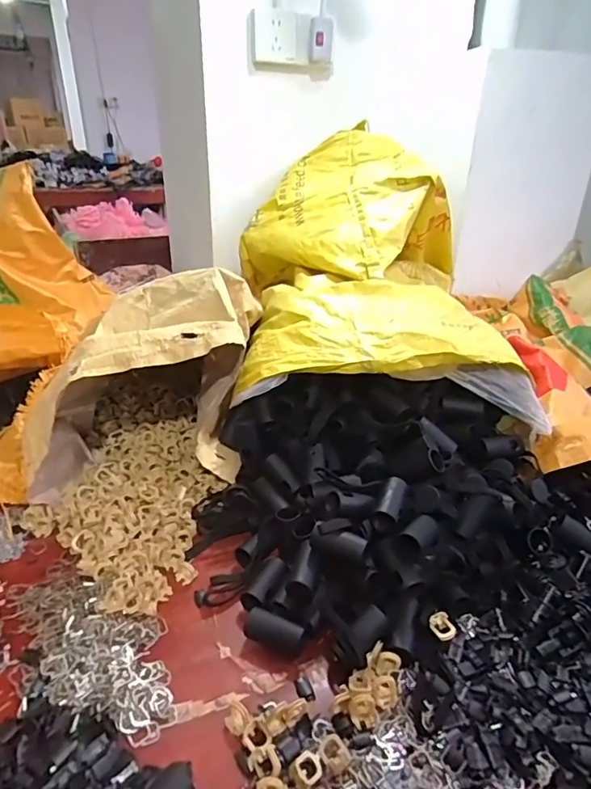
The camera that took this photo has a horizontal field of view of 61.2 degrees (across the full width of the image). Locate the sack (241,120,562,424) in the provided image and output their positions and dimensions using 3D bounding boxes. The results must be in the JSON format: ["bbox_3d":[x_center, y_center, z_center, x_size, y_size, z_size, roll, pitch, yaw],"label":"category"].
[{"bbox_3d":[0.121,-0.245,0.864,0.428,0.282,0.629,0,28,-4],"label":"sack"}]

